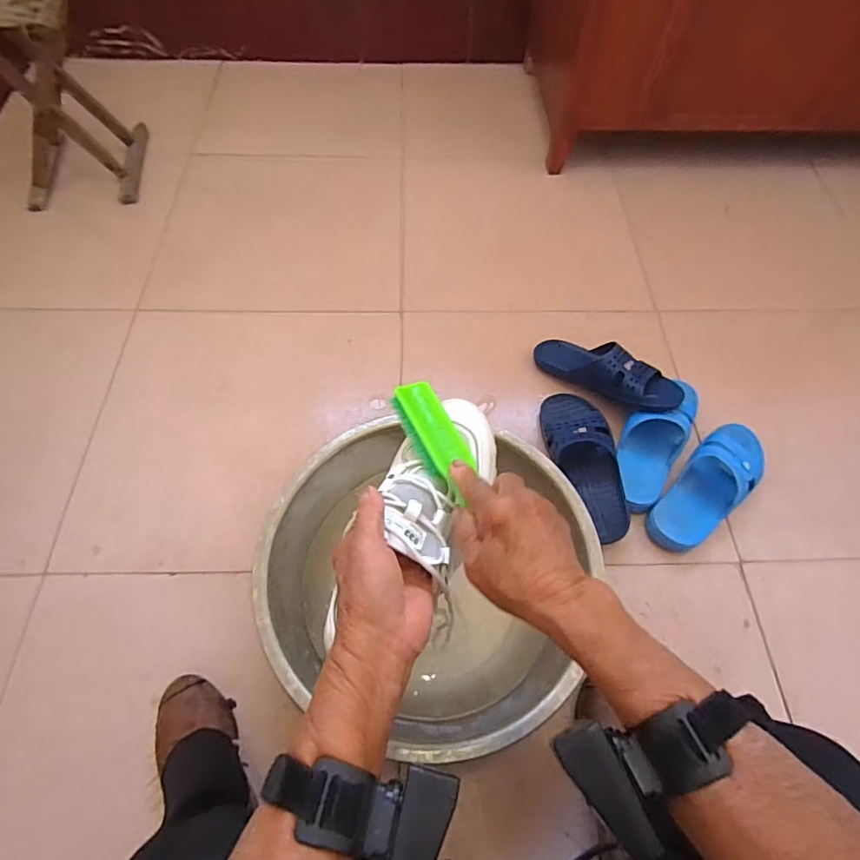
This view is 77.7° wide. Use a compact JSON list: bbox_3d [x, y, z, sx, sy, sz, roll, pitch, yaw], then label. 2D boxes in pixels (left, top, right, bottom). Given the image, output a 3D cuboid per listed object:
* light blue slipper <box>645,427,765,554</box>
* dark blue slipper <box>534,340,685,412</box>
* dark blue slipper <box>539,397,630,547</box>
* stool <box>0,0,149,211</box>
[{"bbox_3d":[0.433,0.082,0.815,0.096,0.064,0.246,38,66,19],"label":"light blue slipper"},{"bbox_3d":[0.294,-0.106,0.900,0.256,0.066,0.091,26,62,32],"label":"dark blue slipper"},{"bbox_3d":[0.238,0.045,0.828,0.095,0.062,0.258,-5,60,-4],"label":"dark blue slipper"},{"bbox_3d":[-0.755,-0.678,1.068,0.215,0.351,0.261,-7,61,-5],"label":"stool"}]

